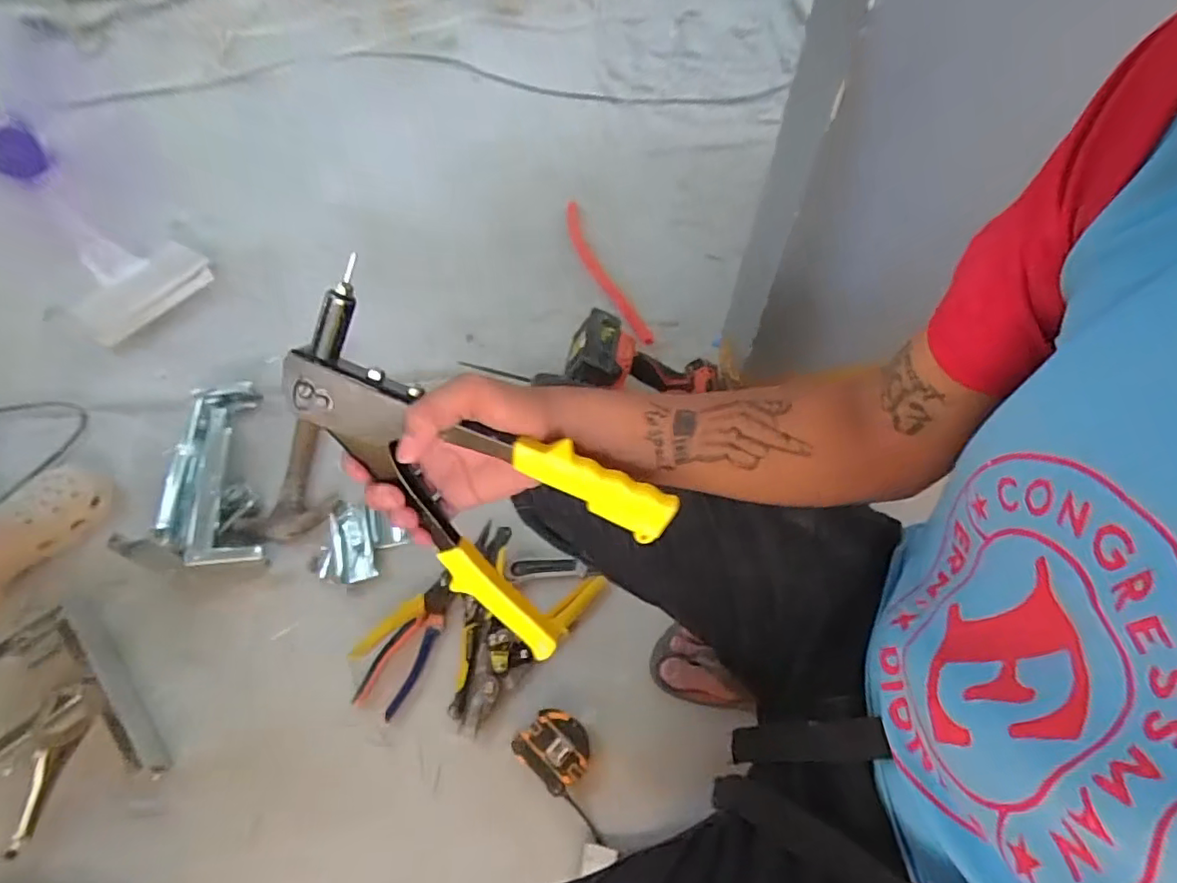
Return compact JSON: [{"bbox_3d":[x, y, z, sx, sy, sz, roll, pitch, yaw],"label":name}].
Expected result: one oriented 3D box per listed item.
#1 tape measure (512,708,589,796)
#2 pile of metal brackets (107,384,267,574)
[{"bbox_3d":[-0.036,0.340,0.656,0.075,0.029,0.069,37,65,20],"label":"tape measure"},{"bbox_3d":[-0.533,0.049,0.813,0.146,0.100,0.286,-13,60,-11],"label":"pile of metal brackets"}]

